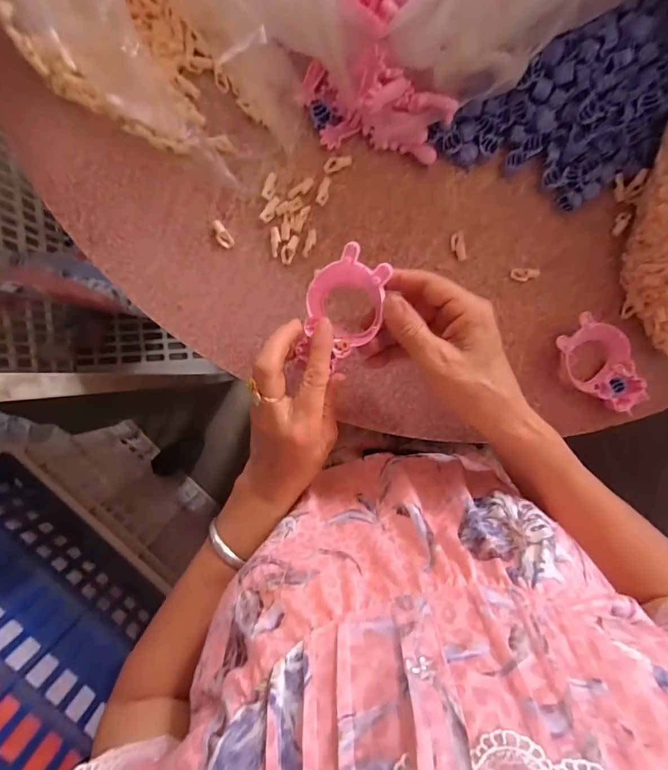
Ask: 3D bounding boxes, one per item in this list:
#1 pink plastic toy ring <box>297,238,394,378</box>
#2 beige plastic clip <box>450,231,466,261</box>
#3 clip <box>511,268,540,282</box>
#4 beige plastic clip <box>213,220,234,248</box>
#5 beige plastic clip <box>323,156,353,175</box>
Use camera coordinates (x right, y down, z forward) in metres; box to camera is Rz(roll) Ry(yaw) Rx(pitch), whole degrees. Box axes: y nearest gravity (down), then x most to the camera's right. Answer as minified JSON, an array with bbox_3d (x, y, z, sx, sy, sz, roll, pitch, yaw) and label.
[{"bbox_3d":[0.007,-0.054,0.288,0.055,0.036,0.086,12,96,-4],"label":"pink plastic toy ring"},{"bbox_3d":[0.113,-0.127,0.362,0.013,0.005,0.026,-4,93,-1],"label":"beige plastic clip"},{"bbox_3d":[0.177,-0.102,0.369,0.025,0.009,0.012,3,97,21],"label":"clip"},{"bbox_3d":[-0.098,-0.132,0.350,0.013,0.005,0.026,-38,93,0],"label":"beige plastic clip"},{"bbox_3d":[0.003,-0.196,0.350,0.025,0.004,0.012,-25,93,0],"label":"beige plastic clip"}]

